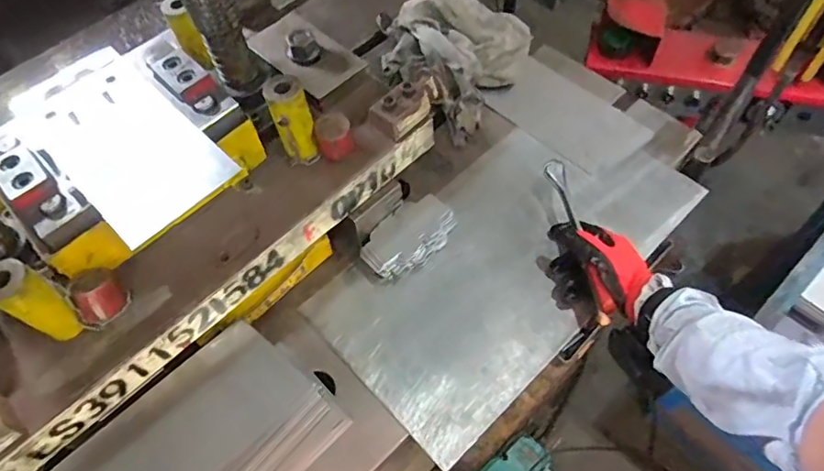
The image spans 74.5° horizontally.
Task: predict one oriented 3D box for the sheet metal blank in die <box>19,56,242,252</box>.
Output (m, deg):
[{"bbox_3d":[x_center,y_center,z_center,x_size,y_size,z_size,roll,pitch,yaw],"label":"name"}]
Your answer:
[{"bbox_3d":[-0.290,-0.095,0.549,0.217,0.011,0.123,41,68,19],"label":"sheet metal blank in die"}]

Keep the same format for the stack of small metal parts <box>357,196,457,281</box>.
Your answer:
[{"bbox_3d":[-0.001,0.005,0.693,0.129,0.041,0.073,-40,64,-18],"label":"stack of small metal parts"}]

